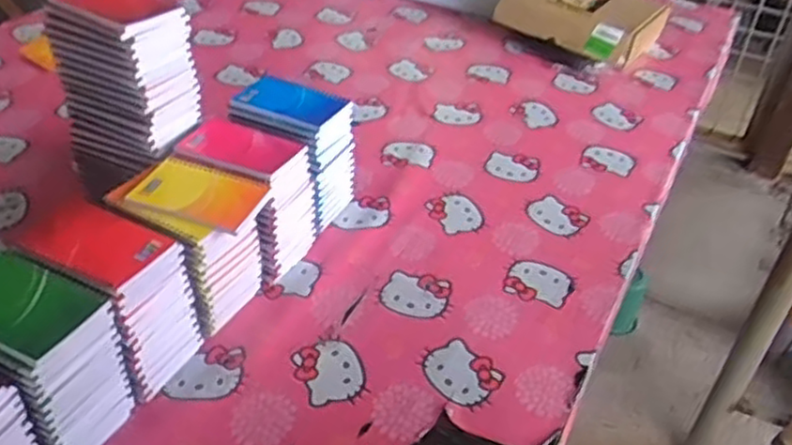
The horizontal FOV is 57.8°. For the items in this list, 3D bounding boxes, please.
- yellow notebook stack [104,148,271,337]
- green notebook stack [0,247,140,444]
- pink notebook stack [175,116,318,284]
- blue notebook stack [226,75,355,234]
[{"bbox_3d":[-0.224,0.022,0.797,0.139,0.143,0.119,20,41,19],"label":"yellow notebook stack"},{"bbox_3d":[-0.321,0.123,0.649,0.130,0.153,0.101,22,41,21],"label":"green notebook stack"},{"bbox_3d":[-0.181,-0.027,0.866,0.144,0.141,0.114,19,41,18],"label":"pink notebook stack"},{"bbox_3d":[-0.132,-0.087,0.938,0.136,0.154,0.104,20,41,19],"label":"blue notebook stack"}]

